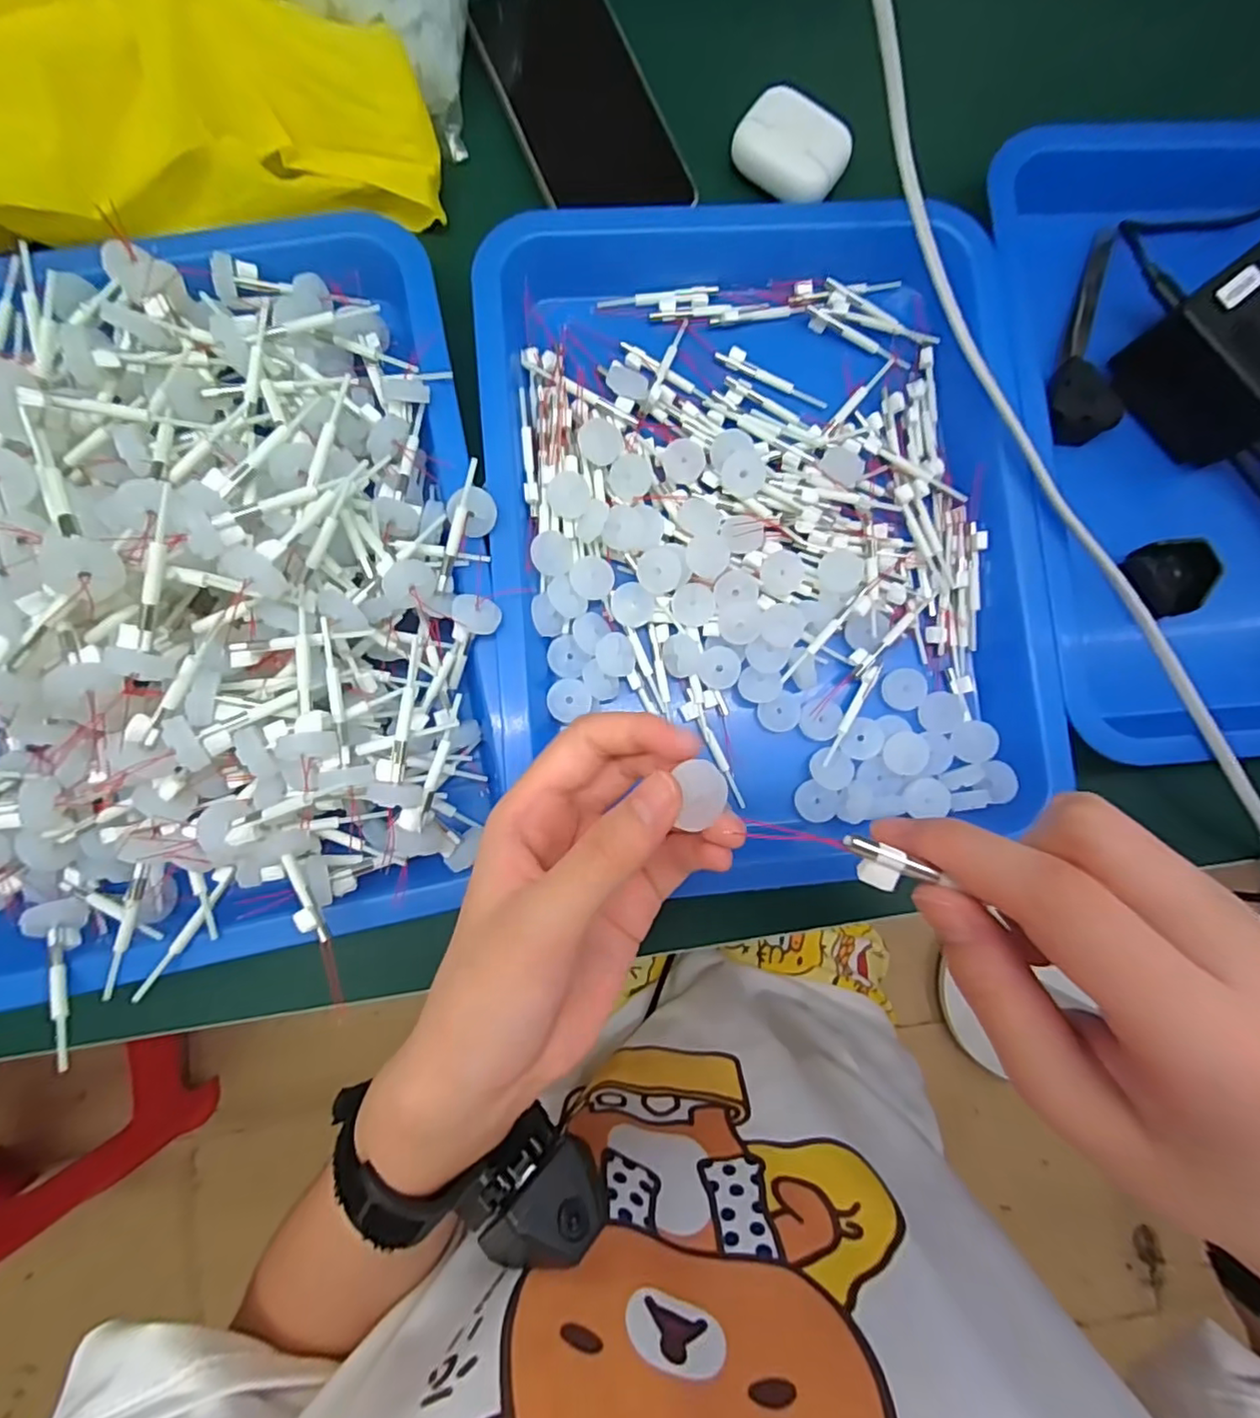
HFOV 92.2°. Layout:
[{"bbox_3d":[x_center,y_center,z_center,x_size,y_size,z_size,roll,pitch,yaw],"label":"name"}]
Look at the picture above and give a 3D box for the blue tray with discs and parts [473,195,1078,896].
[{"bbox_3d":[0.066,-0.091,0.297,0.259,0.035,0.327,-4,86,-4],"label":"blue tray with discs and parts"}]

